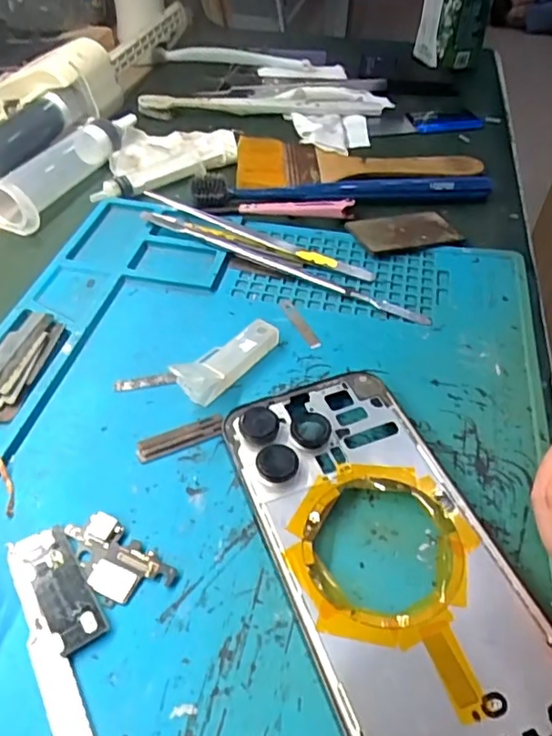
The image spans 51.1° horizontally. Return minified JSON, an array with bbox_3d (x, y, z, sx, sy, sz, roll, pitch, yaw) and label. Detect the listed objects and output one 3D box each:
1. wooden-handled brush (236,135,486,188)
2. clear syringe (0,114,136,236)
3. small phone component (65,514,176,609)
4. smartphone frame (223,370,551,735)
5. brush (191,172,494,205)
[{"bbox_3d":[0.055,-0.140,0.391,0.162,0.006,0.060,-2,47,-4],"label":"wooden-handled brush"},{"bbox_3d":[-0.136,-0.135,0.367,0.042,0.025,0.130,12,47,10],"label":"clear syringe"},{"bbox_3d":[-0.055,0.065,0.195,0.040,0.004,0.021,31,53,24],"label":"small phone component"},{"bbox_3d":[0.035,0.058,0.195,0.070,0.007,0.144,-15,49,-16],"label":"smartphone frame"},{"bbox_3d":[0.043,-0.112,0.354,0.184,0.013,0.022,-2,47,-4],"label":"brush"}]

